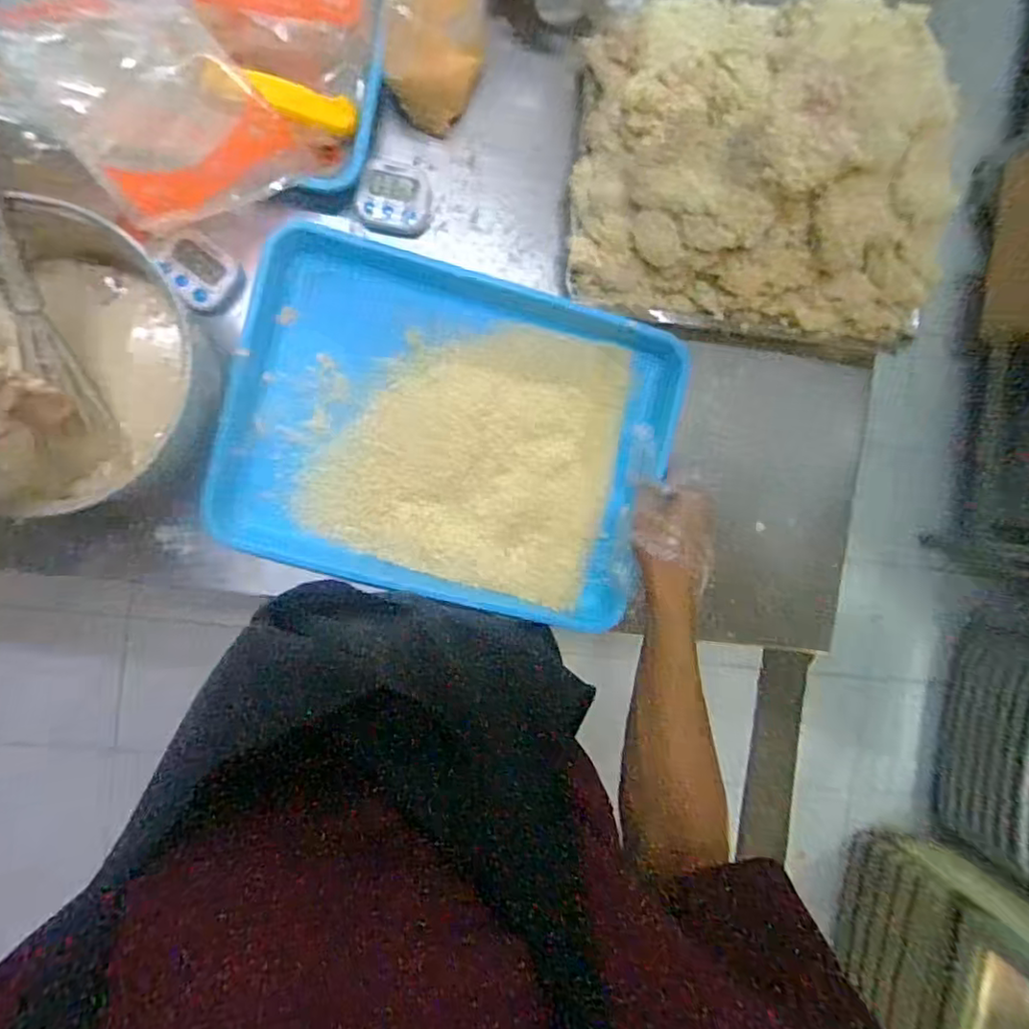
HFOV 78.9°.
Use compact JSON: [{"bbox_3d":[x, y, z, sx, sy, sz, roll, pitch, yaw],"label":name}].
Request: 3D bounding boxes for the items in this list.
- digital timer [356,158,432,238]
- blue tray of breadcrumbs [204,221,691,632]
[{"bbox_3d":[-0.116,-0.306,0.610,0.065,0.029,0.067,8,92,-8],"label":"digital timer"},{"bbox_3d":[-0.061,-0.076,0.607,0.406,0.048,0.312,14,91,-8],"label":"blue tray of breadcrumbs"}]

